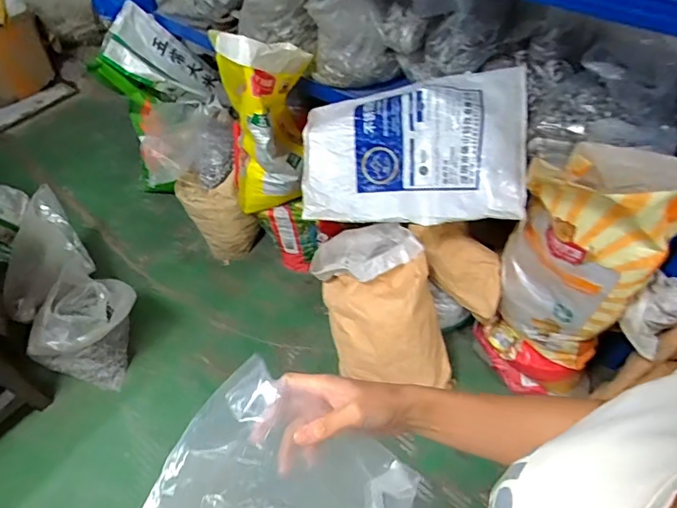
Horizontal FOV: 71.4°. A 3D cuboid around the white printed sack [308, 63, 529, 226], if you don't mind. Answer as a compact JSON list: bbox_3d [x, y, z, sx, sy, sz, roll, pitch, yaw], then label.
[{"bbox_3d":[0.197,-0.280,1.241,0.584,0.127,0.393,-2,84,7],"label":"white printed sack"}]

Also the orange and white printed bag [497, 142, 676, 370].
[{"bbox_3d":[0.555,0.016,1.128,0.332,0.582,0.143,26,57,20],"label":"orange and white printed bag"}]

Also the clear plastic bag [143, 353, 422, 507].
[{"bbox_3d":[-0.032,0.218,0.396,0.233,0.055,0.176,41,64,-11],"label":"clear plastic bag"}]

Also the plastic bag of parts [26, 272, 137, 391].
[{"bbox_3d":[-0.751,0.213,1.420,0.217,0.306,0.268,16,54,13],"label":"plastic bag of parts"}]

